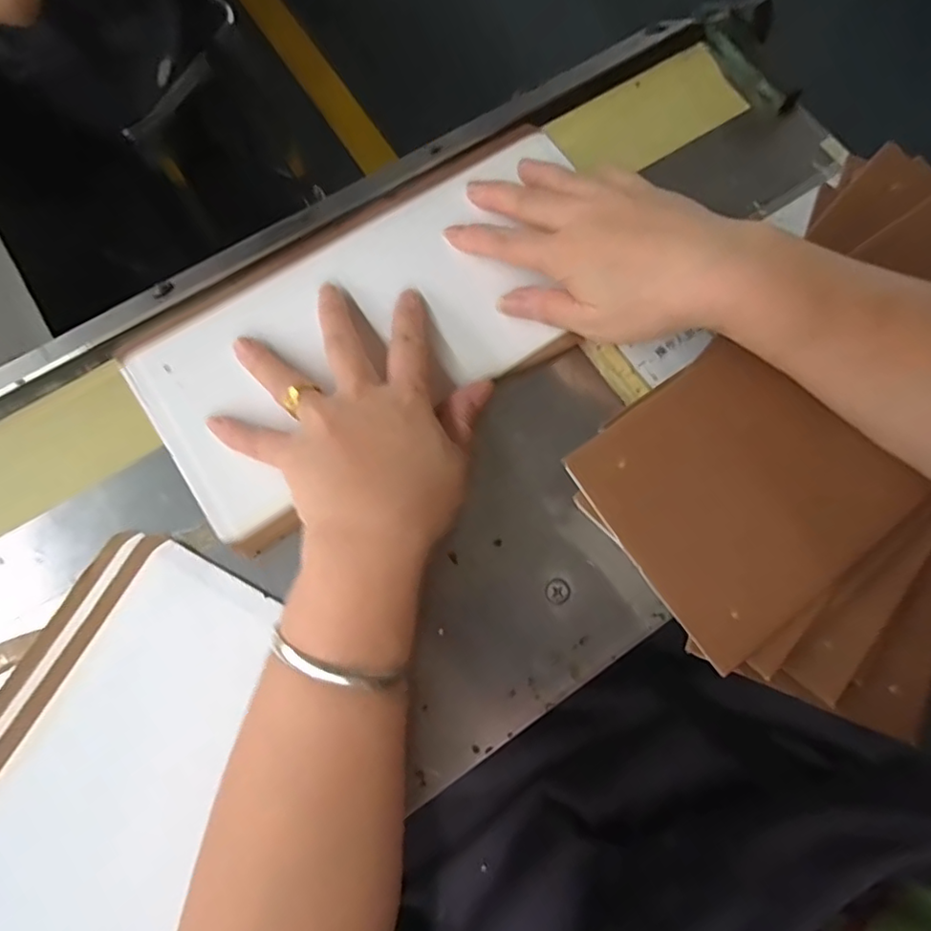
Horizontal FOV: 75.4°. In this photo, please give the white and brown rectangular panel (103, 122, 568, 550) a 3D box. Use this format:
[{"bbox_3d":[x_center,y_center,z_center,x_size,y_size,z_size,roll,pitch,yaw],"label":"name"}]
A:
[{"bbox_3d":[-0.042,-0.084,0.341,0.276,0.015,0.140,-34,78,-10],"label":"white and brown rectangular panel"}]

